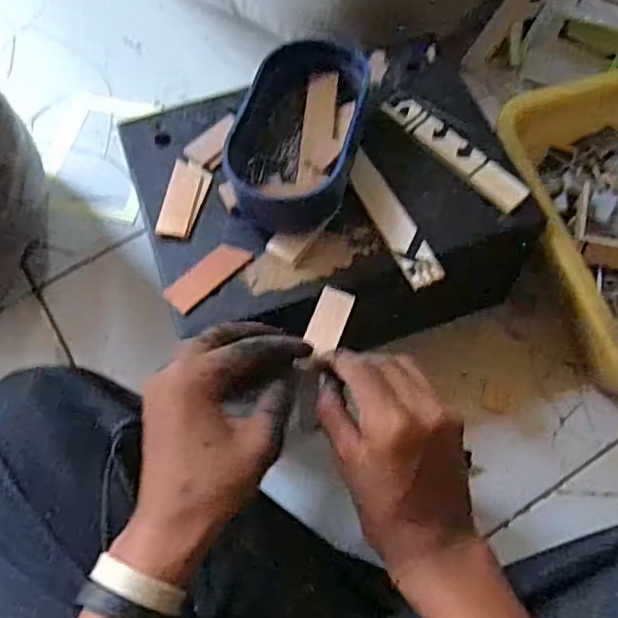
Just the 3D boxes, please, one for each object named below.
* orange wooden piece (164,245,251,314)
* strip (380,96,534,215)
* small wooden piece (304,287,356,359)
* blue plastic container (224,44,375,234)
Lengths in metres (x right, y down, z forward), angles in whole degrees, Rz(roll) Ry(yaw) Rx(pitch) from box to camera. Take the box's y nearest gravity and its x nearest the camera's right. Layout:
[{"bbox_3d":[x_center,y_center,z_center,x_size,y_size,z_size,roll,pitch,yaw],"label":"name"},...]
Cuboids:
[{"bbox_3d":[-0.070,-0.024,0.448,0.023,0.007,0.063,41,73,18],"label":"orange wooden piece"},{"bbox_3d":[0.111,-0.119,0.493,0.026,0.010,0.127,-39,70,-15],"label":"strip"},{"bbox_3d":[0.013,0.008,0.439,0.024,0.004,0.051,16,63,8],"label":"small wooden piece"},{"bbox_3d":[-0.008,-0.127,0.478,0.086,0.041,0.148,14,67,8],"label":"blue plastic container"}]

